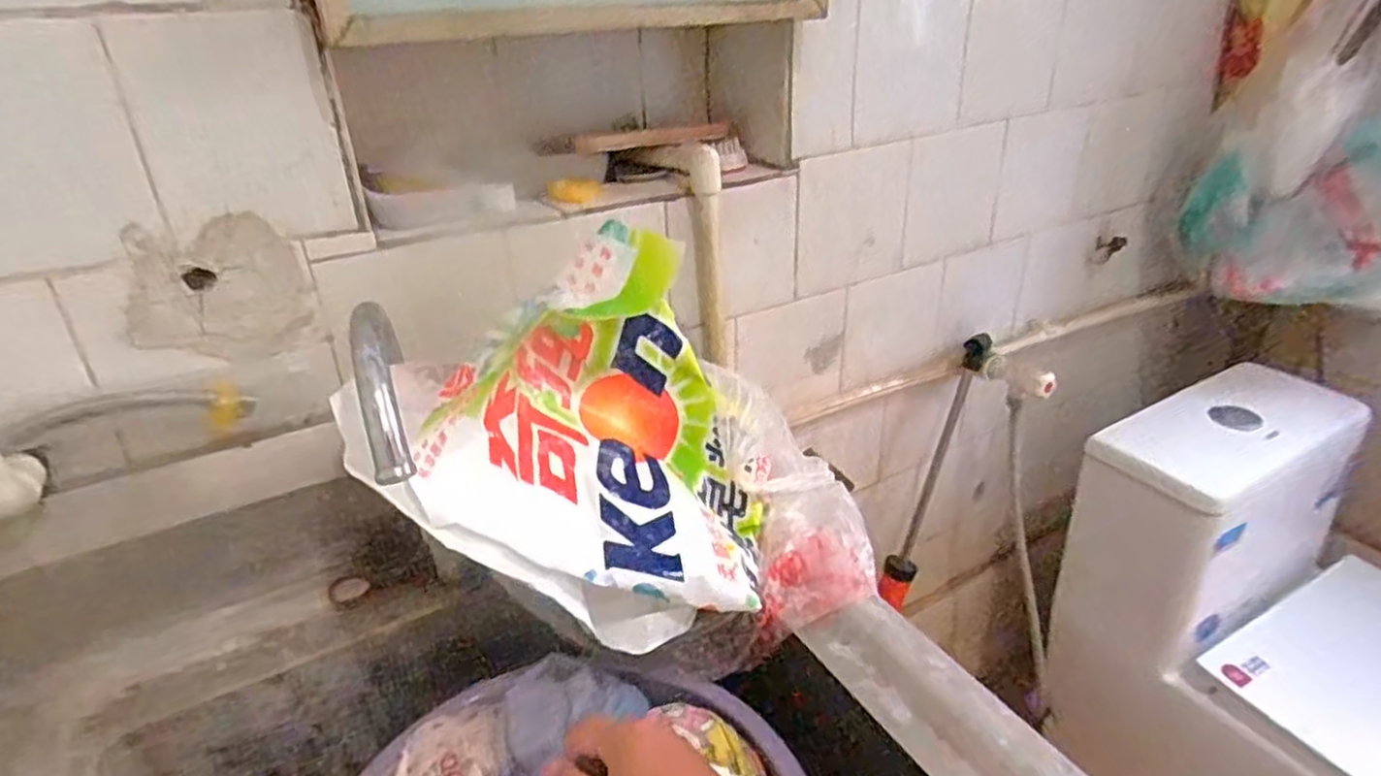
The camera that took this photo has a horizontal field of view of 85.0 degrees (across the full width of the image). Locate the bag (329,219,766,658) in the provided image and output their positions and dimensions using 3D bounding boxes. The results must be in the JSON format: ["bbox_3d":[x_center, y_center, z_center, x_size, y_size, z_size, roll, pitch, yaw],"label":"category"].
[{"bbox_3d":[-0.061,0.053,0.553,0.269,0.284,0.104,-38,3,-38],"label":"bag"}]

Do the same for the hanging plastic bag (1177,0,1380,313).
[{"bbox_3d":[0.735,-0.289,0.876,0.274,0.409,0.185,19,35,33],"label":"hanging plastic bag"}]

